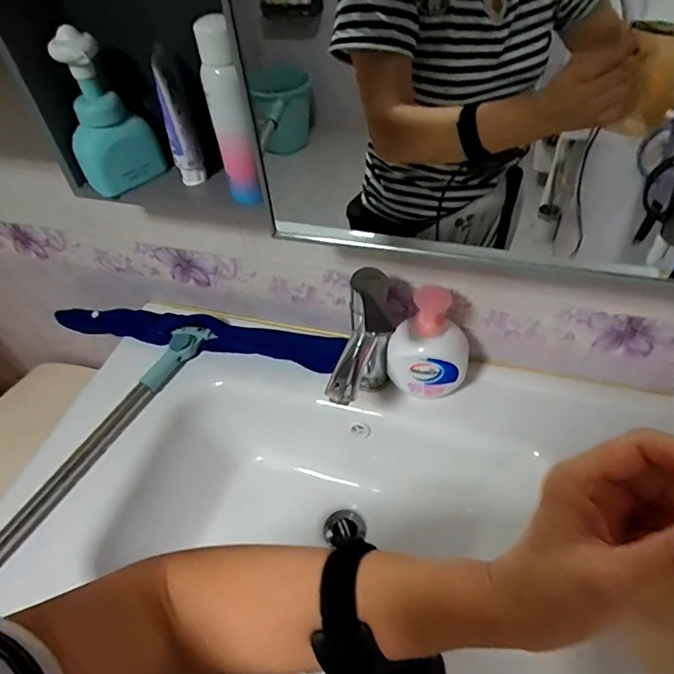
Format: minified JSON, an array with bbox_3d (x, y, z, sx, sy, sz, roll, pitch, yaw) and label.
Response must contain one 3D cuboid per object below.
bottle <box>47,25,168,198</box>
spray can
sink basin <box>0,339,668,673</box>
[{"bbox_3d":[-0.245,-0.232,0.524,0.087,0.149,0.044,-23,50,-16],"label":"bottle"},{"bbox_3d":[-0.100,-0.202,0.465,0.031,0.162,0.040,-12,48,-6],"label":"spray can"},{"bbox_3d":[0.019,0.223,0.664,0.806,0.199,0.434,15,50,17],"label":"sink basin"}]

